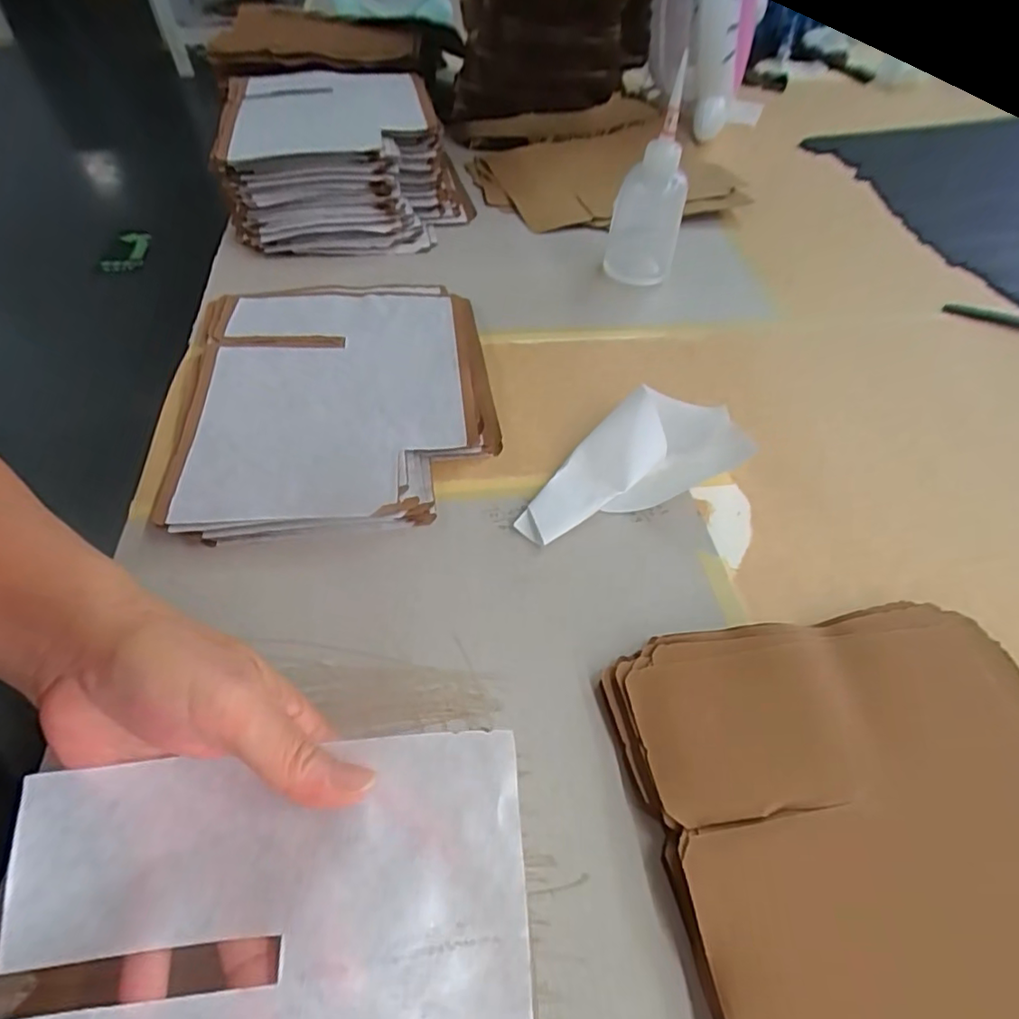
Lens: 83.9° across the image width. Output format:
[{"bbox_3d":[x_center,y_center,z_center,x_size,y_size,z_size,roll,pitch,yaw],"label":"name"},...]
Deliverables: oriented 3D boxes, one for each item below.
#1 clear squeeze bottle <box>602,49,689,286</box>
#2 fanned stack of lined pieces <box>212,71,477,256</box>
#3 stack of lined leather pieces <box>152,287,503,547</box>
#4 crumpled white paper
[{"bbox_3d":[0.135,-0.302,0.538,0.066,0.151,0.056,11,52,5],"label":"clear squeeze bottle"},{"bbox_3d":[-0.170,-0.380,0.607,0.241,0.087,0.244,-5,52,-7],"label":"fanned stack of lined pieces"},{"bbox_3d":[-0.121,-0.088,0.425,0.209,0.027,0.249,-5,52,-7],"label":"stack of lined leather pieces"},{"bbox_3d":[0.090,-0.034,0.398,0.193,0.024,0.079,-31,59,-24],"label":"crumpled white paper"}]

